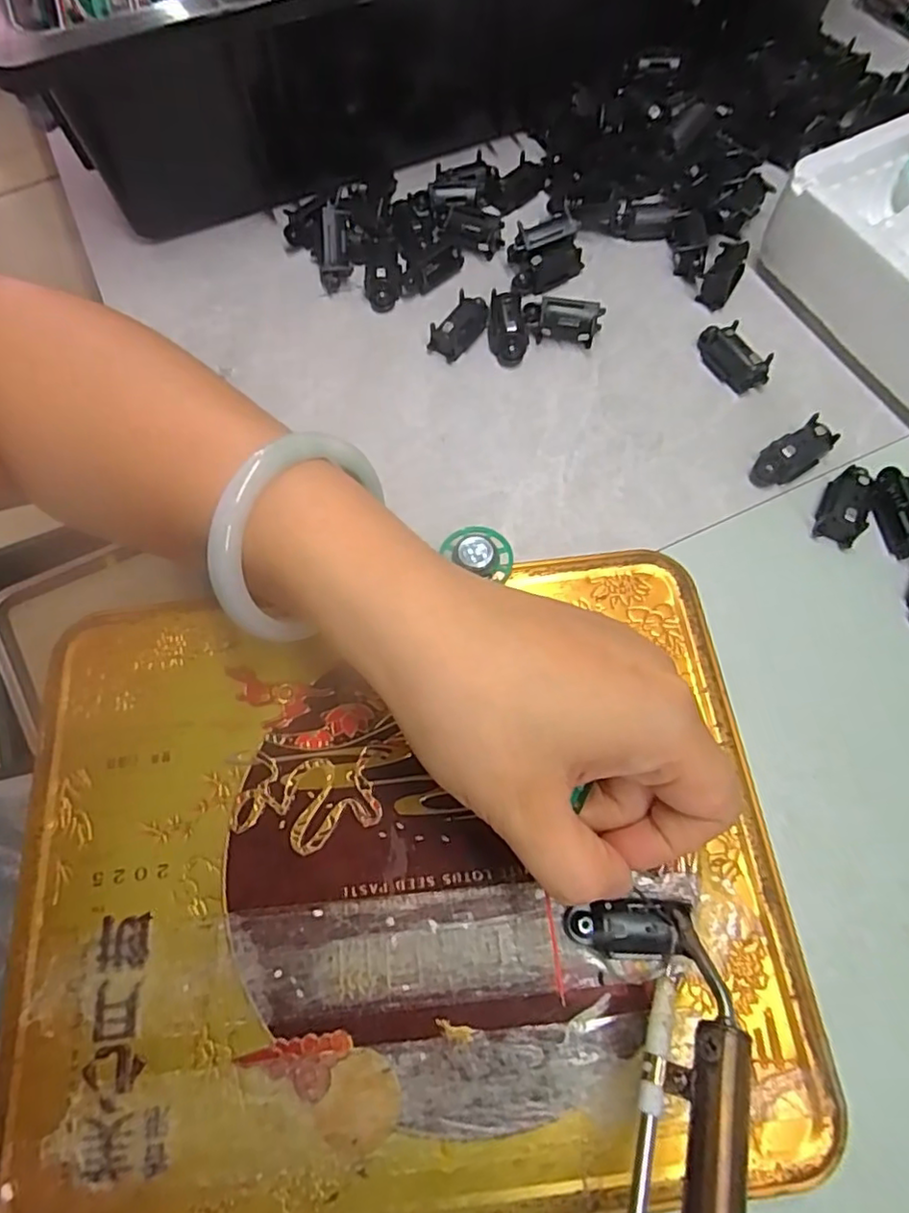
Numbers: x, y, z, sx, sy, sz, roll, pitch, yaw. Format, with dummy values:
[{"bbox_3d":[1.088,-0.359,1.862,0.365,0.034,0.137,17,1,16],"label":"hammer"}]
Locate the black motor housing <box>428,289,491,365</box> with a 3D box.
[{"bbox_3d":[0.003,-0.132,0.289,0.016,0.013,0.034,32,71,14],"label":"black motor housing"}]

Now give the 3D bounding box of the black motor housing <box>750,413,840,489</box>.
[{"bbox_3d":[0.141,-0.063,0.257,0.035,0.014,0.016,-33,69,4],"label":"black motor housing"}]

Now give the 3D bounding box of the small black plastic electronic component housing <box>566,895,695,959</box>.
[{"bbox_3d":[0.050,0.094,0.181,0.033,0.014,0.016,-1,66,1],"label":"small black plastic electronic component housing"}]

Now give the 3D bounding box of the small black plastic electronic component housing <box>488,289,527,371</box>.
[{"bbox_3d":[0.025,-0.130,0.286,0.017,0.015,0.035,-1,66,1],"label":"small black plastic electronic component housing"}]

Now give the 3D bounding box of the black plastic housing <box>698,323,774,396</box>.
[{"bbox_3d":[0.125,-0.113,0.278,0.016,0.012,0.035,-29,69,-11],"label":"black plastic housing"}]

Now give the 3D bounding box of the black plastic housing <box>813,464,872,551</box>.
[{"bbox_3d":[0.157,-0.040,0.248,0.016,0.013,0.029,22,69,10],"label":"black plastic housing"}]

